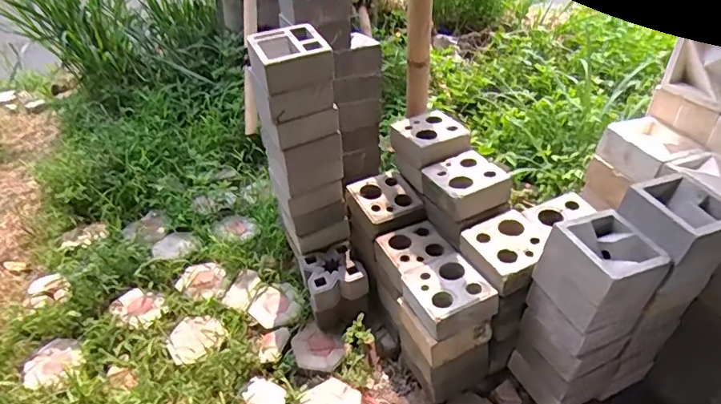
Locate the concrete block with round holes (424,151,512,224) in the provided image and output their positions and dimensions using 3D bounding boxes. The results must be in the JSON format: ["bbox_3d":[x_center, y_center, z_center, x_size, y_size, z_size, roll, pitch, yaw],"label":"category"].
[{"bbox_3d":[0.319,-0.062,1.502,0.204,0.096,0.224,-29,49,-20],"label":"concrete block with round holes"}]

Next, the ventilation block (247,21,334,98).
[{"bbox_3d":[-0.205,-0.411,1.409,0.222,0.105,0.170,-21,47,-13],"label":"ventilation block"}]

